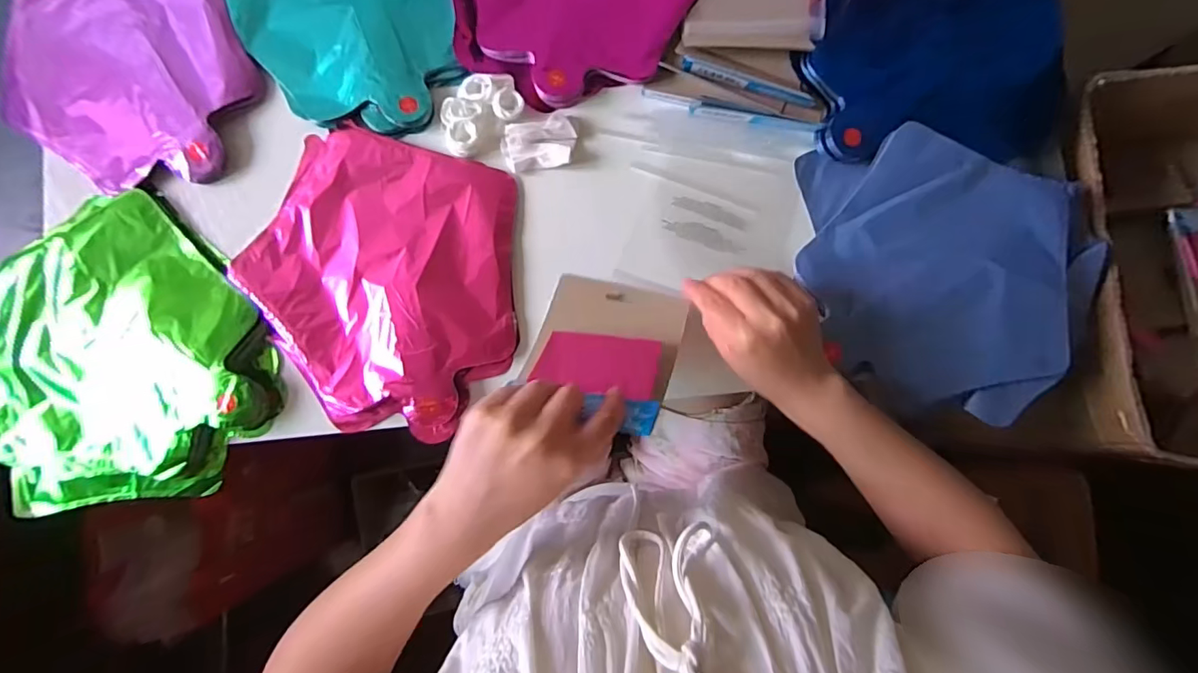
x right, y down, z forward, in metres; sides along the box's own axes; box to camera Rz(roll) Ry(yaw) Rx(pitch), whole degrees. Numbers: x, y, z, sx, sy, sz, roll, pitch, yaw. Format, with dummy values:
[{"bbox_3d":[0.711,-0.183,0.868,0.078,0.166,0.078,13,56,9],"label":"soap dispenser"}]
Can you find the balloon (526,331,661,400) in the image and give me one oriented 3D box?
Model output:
[{"bbox_3d":[-0.001,0.020,0.383,0.092,0.004,0.056,4,48,17],"label":"balloon"}]

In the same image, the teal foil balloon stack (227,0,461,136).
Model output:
[{"bbox_3d":[-0.228,-0.300,0.455,0.185,0.022,0.254,-14,85,-2],"label":"teal foil balloon stack"}]

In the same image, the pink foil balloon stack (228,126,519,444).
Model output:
[{"bbox_3d":[-0.182,-0.047,0.428,0.220,0.014,0.241,7,85,0],"label":"pink foil balloon stack"}]

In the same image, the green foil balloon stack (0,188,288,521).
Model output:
[{"bbox_3d":[-0.399,0.014,0.428,0.235,0.031,0.249,-18,86,-2],"label":"green foil balloon stack"}]

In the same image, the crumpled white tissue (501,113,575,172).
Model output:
[{"bbox_3d":[-0.051,-0.167,0.443,0.063,0.011,0.042,-9,85,-1],"label":"crumpled white tissue"}]

